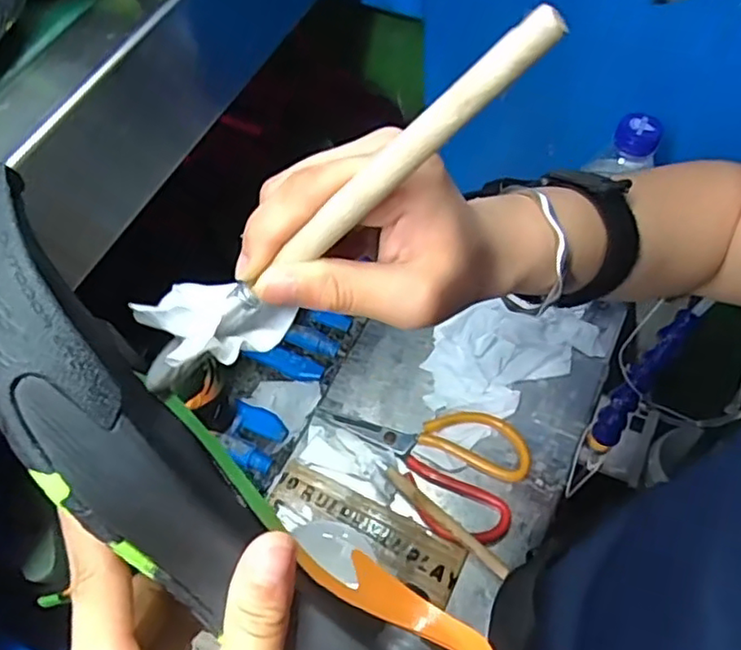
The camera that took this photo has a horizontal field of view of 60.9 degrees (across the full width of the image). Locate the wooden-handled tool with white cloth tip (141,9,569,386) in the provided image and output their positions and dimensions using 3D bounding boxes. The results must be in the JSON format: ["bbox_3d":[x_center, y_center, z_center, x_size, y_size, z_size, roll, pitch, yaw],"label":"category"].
[{"bbox_3d":[-0.016,-0.027,0.204,0.182,0.043,0.020,-37,58,27],"label":"wooden-handled tool with white cloth tip"}]

